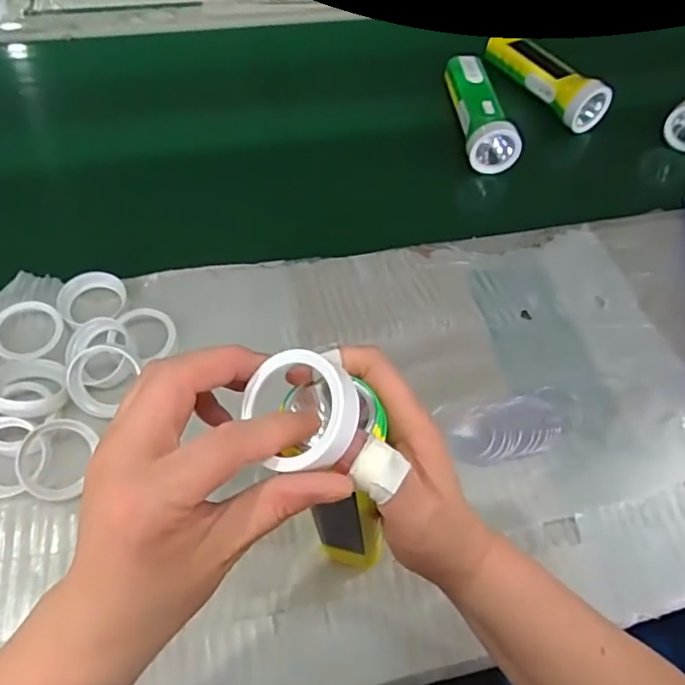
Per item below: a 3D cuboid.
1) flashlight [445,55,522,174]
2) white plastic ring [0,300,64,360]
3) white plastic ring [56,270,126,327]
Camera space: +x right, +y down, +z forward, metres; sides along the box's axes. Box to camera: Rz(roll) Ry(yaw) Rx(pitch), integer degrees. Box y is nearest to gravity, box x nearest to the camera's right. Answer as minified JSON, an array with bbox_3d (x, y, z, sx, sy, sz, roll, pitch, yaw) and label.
[{"bbox_3d":[0.147,-0.253,0.614,0.049,0.045,0.141,-7,59,-8],"label":"flashlight"},{"bbox_3d":[-0.248,-0.010,0.445,0.051,0.013,0.050,3,75,-10],"label":"white plastic ring"},{"bbox_3d":[-0.208,-0.037,0.471,0.052,0.011,0.052,2,58,-3],"label":"white plastic ring"}]

